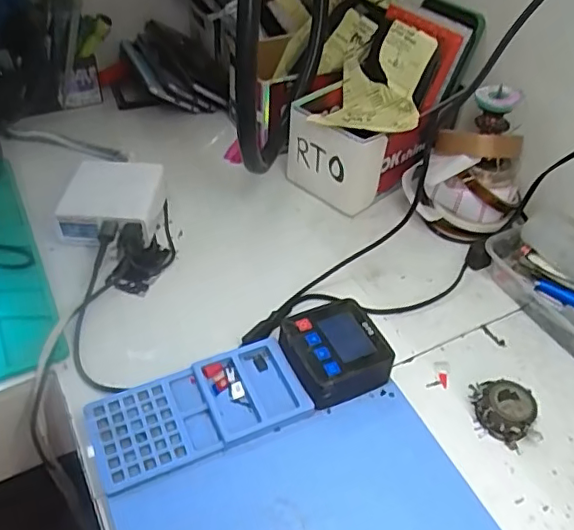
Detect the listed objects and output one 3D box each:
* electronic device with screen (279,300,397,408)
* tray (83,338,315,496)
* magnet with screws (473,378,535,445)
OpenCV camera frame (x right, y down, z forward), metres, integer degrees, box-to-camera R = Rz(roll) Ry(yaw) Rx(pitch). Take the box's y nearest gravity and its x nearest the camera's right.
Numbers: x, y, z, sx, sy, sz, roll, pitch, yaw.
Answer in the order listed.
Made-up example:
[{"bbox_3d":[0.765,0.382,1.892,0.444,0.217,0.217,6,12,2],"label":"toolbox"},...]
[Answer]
[{"bbox_3d":[0.035,0.070,0.438,0.073,0.039,0.073,-16,47,-21],"label":"electronic device with screen"},{"bbox_3d":[-0.063,0.106,0.409,0.148,0.017,0.070,-16,47,-20],"label":"tray"},{"bbox_3d":[0.162,0.107,0.423,0.040,0.021,0.040,2,43,-2],"label":"magnet with screws"}]

